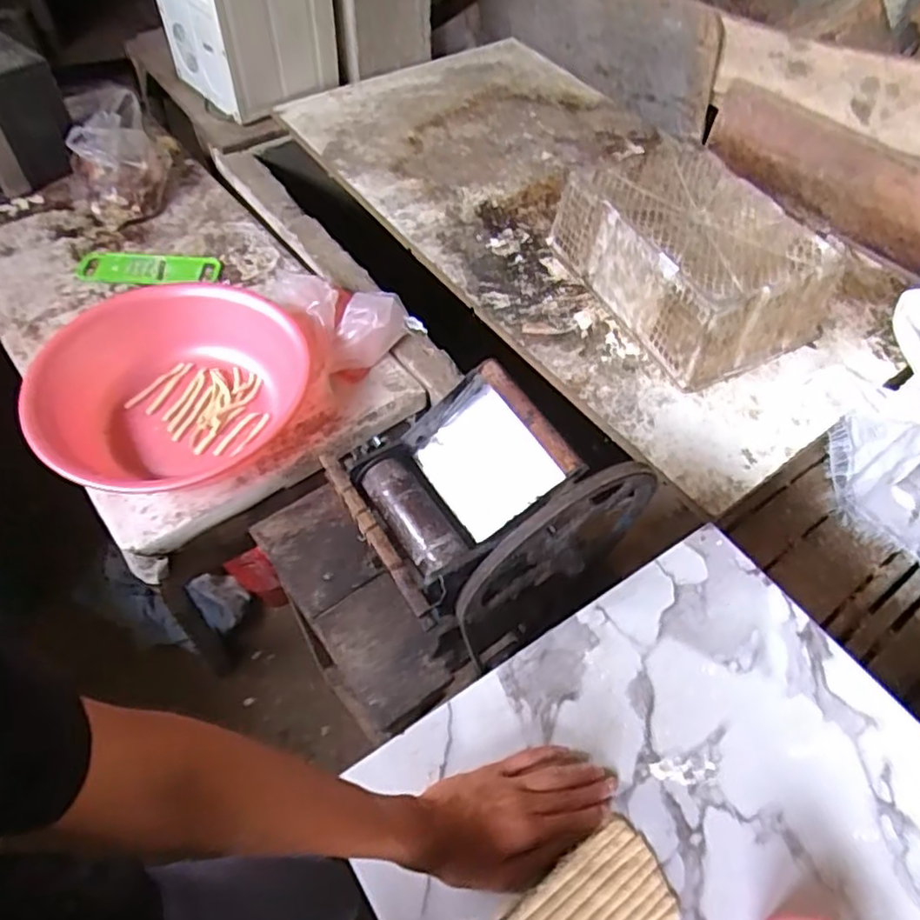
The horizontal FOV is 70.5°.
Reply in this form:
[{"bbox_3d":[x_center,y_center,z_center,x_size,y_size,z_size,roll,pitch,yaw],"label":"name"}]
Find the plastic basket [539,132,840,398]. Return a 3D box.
[{"bbox_3d":[0.436,-0.388,1.226,0.346,0.161,0.462,-20,60,-16],"label":"plastic basket"}]

